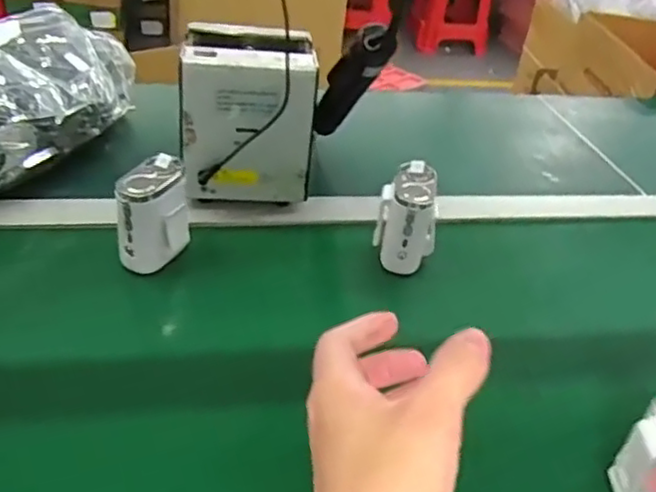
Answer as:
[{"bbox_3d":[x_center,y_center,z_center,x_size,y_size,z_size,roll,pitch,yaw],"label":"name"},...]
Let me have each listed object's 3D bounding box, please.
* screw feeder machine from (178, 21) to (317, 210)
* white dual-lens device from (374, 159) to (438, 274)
[{"bbox_3d":[-0.080,-0.136,0.672,0.124,0.140,0.119,2,37,-8],"label":"screw feeder machine"},{"bbox_3d":[0.075,-0.027,0.621,0.055,0.084,0.058,14,37,8],"label":"white dual-lens device"}]

